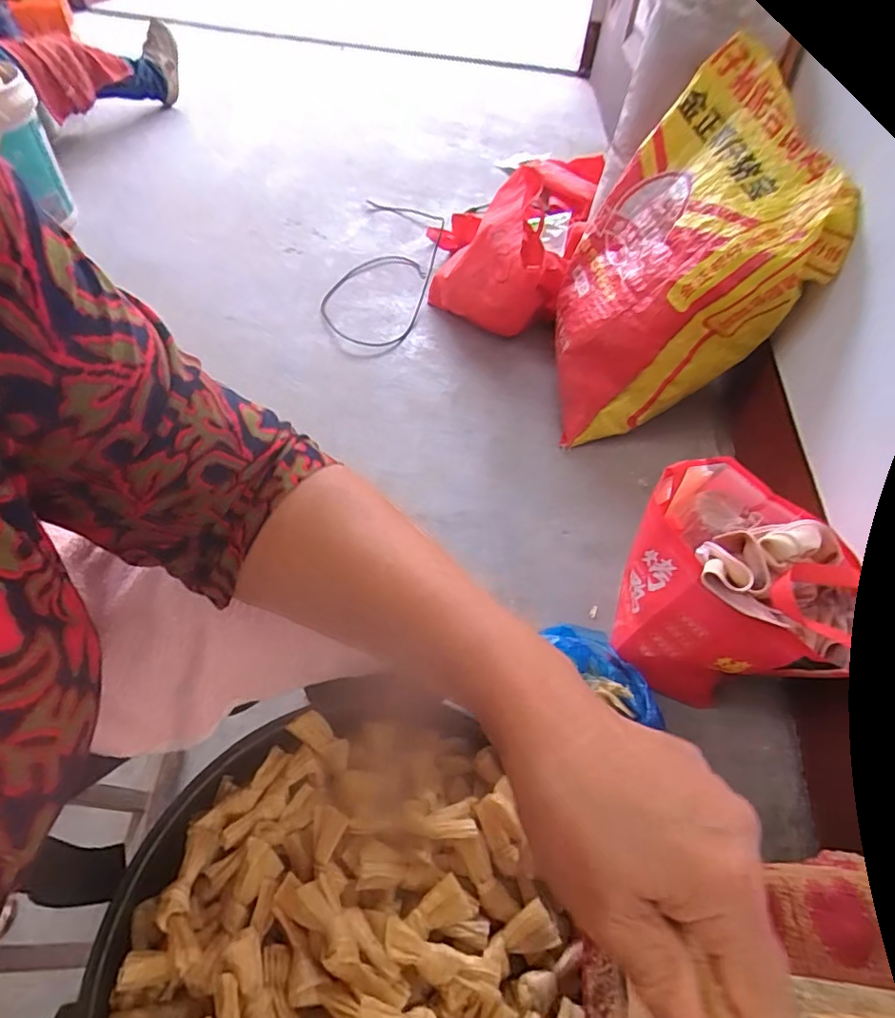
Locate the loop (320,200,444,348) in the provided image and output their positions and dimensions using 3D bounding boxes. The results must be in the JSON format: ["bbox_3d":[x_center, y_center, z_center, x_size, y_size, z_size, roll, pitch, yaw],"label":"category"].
[{"bbox_3d":[-0.149,-0.615,1.387,0.225,0.034,0.642,7,53,1],"label":"loop"}]

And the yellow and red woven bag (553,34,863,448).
[{"bbox_3d":[0.412,-0.450,1.039,0.220,0.560,0.451,22,44,-40],"label":"yellow and red woven bag"}]

